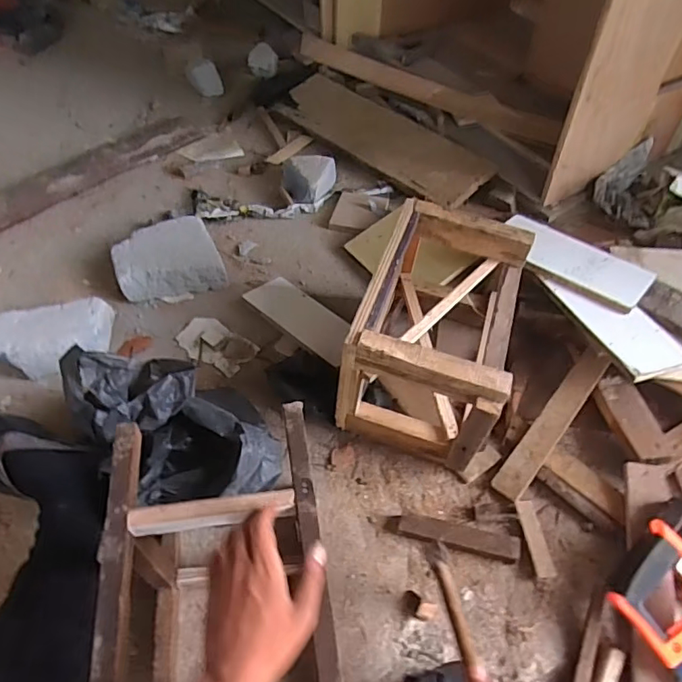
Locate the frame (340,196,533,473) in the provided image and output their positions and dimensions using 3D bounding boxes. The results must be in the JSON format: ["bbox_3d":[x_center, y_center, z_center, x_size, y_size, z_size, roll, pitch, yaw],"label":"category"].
[{"bbox_3d":[0.151,-0.017,0.842,0.219,0.226,0.337,15,53,13],"label":"frame"}]

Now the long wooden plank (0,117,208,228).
[{"bbox_3d":[-0.791,-0.315,1.246,0.141,0.027,1.066,38,59,24],"label":"long wooden plank"}]

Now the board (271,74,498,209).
[{"bbox_3d":[0.093,-0.550,1.403,0.657,0.012,0.220,37,60,27],"label":"board"}]

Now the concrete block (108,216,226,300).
[{"bbox_3d":[-0.359,-0.168,1.105,0.200,0.064,0.185,-18,53,-13],"label":"concrete block"}]

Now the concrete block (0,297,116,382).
[{"bbox_3d":[-0.532,-0.006,0.977,0.216,0.067,0.124,-19,53,-14],"label":"concrete block"}]

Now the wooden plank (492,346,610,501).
[{"bbox_3d":[0.342,0.127,0.857,0.050,0.017,0.298,30,66,31],"label":"wooden plank"}]

